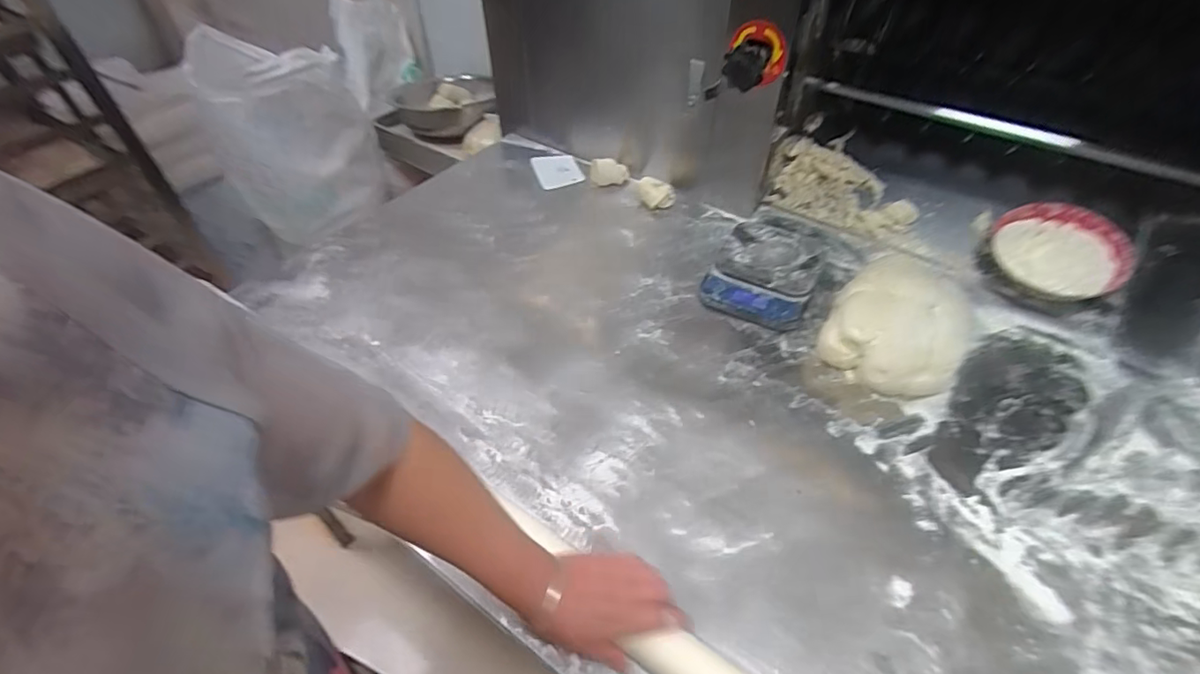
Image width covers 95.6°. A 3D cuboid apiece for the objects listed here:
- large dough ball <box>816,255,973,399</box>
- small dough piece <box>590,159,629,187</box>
[{"bbox_3d":[0.405,-0.009,0.741,0.170,0.085,0.188,33,56,27],"label":"large dough ball"},{"bbox_3d":[0.020,-0.331,1.088,0.083,0.036,0.057,-1,47,0],"label":"small dough piece"}]

